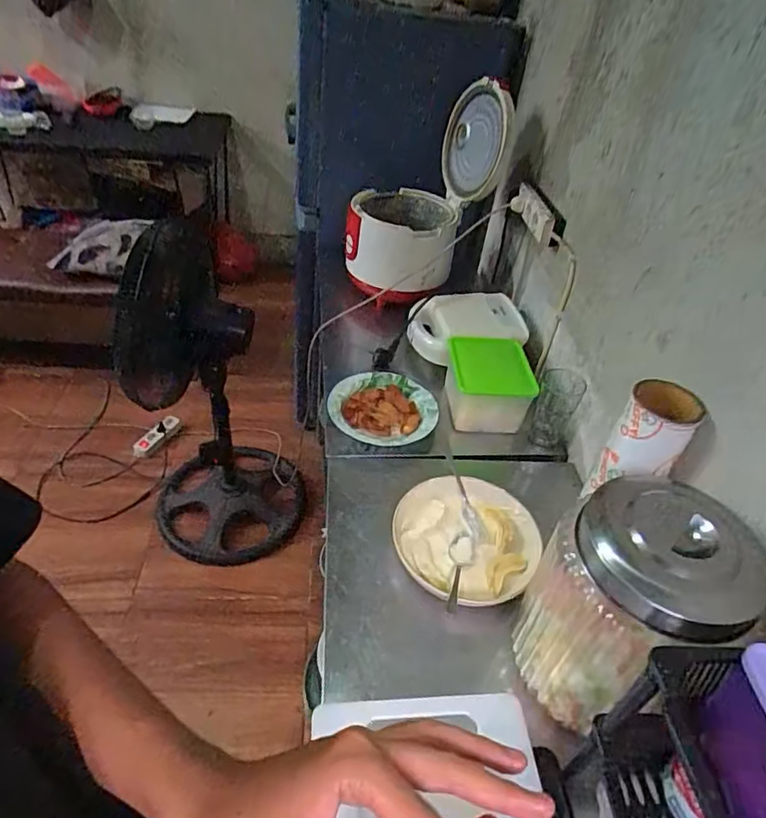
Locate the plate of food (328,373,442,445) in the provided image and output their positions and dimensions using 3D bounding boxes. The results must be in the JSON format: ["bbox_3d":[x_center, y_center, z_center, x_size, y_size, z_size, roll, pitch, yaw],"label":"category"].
[{"bbox_3d":[-0.001,-0.004,1.055,0.201,0.042,0.187,4,41,-4],"label":"plate of food"}]

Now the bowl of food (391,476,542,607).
[{"bbox_3d":[0.128,0.207,0.847,0.218,0.046,0.212,4,41,-4],"label":"bowl of food"}]

